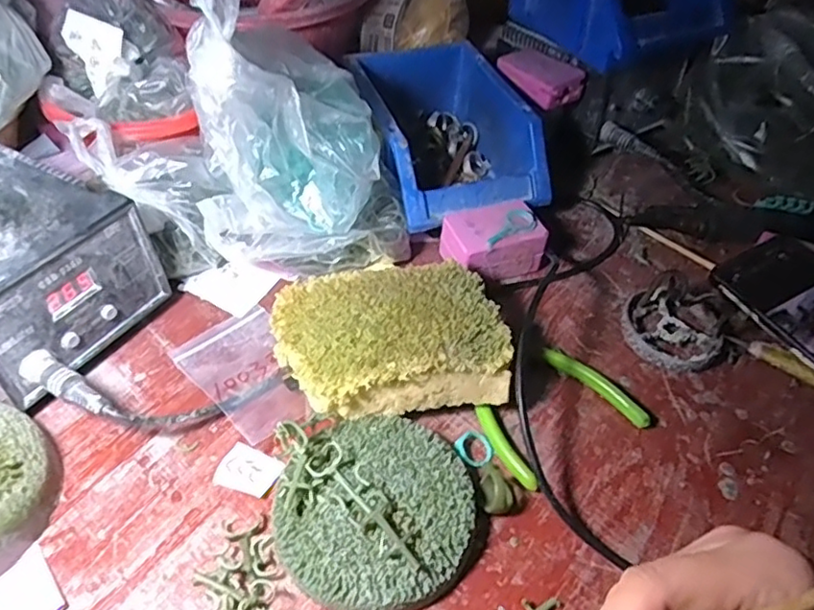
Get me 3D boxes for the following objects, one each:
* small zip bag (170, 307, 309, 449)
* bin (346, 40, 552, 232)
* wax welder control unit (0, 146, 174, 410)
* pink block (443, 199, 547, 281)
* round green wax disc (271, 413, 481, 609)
[{"bbox_3d":[-0.101,0.041,0.401,0.063,0.014,0.096,-31,54,-27],"label":"small zip bag"},{"bbox_3d":[0.028,-0.147,0.531,0.122,0.071,0.193,-12,50,-15],"label":"bin"},{"bbox_3d":[-0.249,-0.022,0.390,0.141,0.093,0.117,25,51,17],"label":"wax welder control unit"},{"bbox_3d":[0.063,-0.047,0.473,0.070,0.042,0.046,-11,50,-15],"label":"pink block"},{"bbox_3d":[-0.014,0.108,0.331,0.100,0.030,0.101,2,48,-3],"label":"round green wax disc"}]

